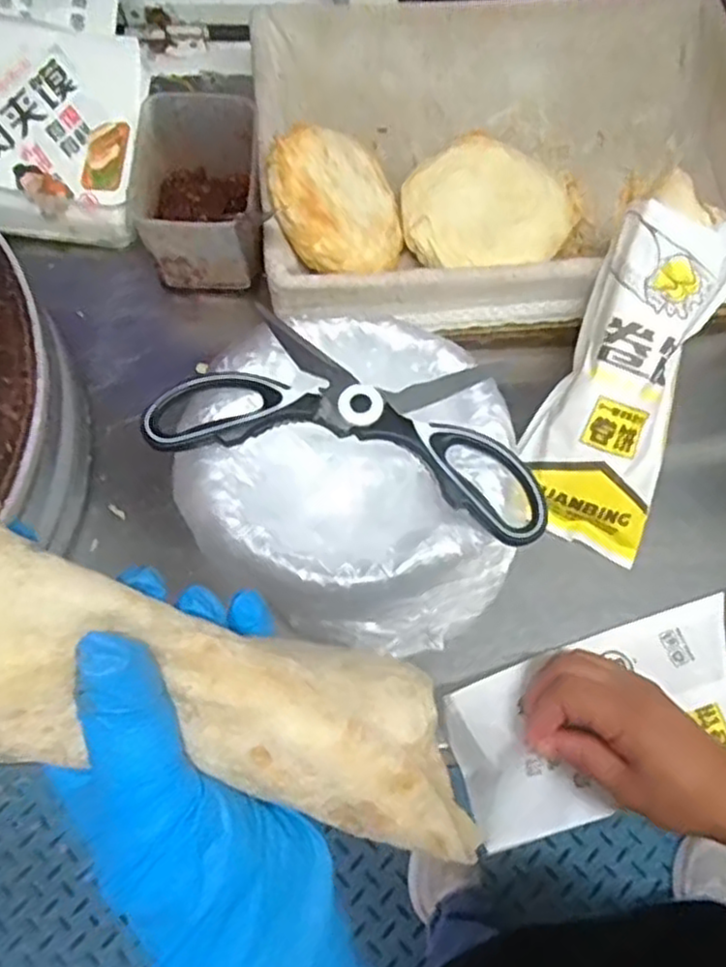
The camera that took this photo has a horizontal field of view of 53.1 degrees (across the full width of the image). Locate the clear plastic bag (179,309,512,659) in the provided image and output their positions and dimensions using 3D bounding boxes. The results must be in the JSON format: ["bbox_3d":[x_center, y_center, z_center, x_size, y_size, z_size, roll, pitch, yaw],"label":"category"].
[{"bbox_3d":[-0.002,-0.006,0.422,0.189,0.080,0.175,18,70,7],"label":"clear plastic bag"}]

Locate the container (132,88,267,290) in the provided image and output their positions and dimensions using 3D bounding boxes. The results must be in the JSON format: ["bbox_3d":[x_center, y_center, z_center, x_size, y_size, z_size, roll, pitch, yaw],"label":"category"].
[{"bbox_3d":[-0.109,-0.202,0.505,0.079,0.065,0.111,-5,69,-2],"label":"container"}]

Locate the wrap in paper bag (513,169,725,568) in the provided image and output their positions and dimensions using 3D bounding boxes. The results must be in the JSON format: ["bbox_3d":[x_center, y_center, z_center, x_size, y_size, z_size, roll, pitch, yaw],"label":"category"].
[{"bbox_3d":[0.164,-0.071,0.446,0.094,0.054,0.224,18,100,7],"label":"wrap in paper bag"}]

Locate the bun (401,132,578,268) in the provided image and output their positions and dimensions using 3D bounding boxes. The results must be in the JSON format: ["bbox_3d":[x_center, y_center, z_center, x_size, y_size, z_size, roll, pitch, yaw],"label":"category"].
[{"bbox_3d":[0.087,-0.193,0.506,0.116,0.022,0.104,-38,73,-14],"label":"bun"}]

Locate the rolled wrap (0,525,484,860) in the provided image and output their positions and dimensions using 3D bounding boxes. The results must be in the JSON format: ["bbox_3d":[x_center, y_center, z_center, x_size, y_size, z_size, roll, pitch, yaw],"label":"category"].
[{"bbox_3d":[-0.069,0.065,0.227,0.220,0.042,0.071,20,69,-10],"label":"rolled wrap"}]

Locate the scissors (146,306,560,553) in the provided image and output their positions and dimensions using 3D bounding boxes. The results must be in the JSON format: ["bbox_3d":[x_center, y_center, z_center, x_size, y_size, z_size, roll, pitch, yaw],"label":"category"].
[{"bbox_3d":[-0.002,-0.038,0.391,0.210,0.012,0.092,15,69,6],"label":"scissors"}]

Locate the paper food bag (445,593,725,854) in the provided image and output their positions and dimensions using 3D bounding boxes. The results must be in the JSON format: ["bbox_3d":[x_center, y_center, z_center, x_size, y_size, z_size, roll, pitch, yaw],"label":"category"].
[{"bbox_3d":[0.160,0.131,0.414,0.218,0.023,0.093,-16,73,-12],"label":"paper food bag"}]

